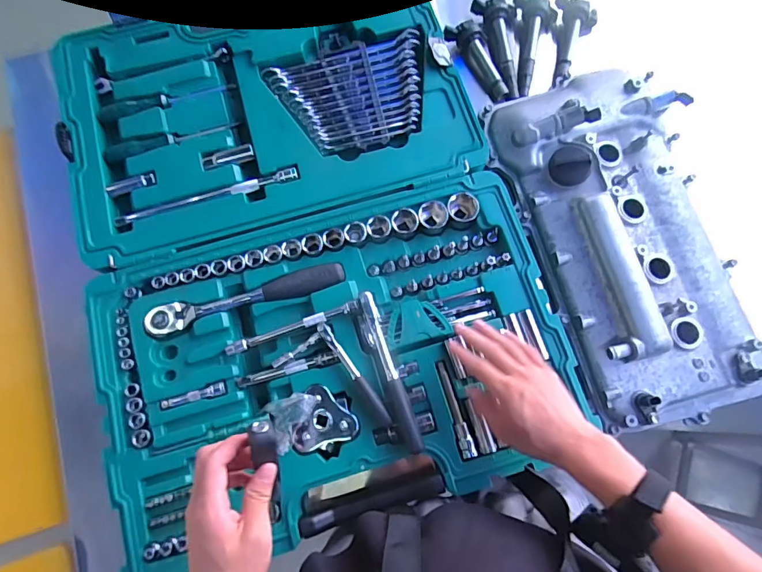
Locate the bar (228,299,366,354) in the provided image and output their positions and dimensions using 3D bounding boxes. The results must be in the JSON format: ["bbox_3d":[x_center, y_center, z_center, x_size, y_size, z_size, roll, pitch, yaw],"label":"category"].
[{"bbox_3d":[-0.104,0.050,0.554,0.168,0.013,0.014,-18,77,-6],"label":"bar"}]

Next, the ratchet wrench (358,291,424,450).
[{"bbox_3d":[0.009,0.098,0.542,0.022,0.040,0.192,-18,77,-6],"label":"ratchet wrench"}]

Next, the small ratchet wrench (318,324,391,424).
[{"bbox_3d":[-0.032,0.104,0.543,0.016,0.019,0.139,-34,79,-9],"label":"small ratchet wrench"}]

